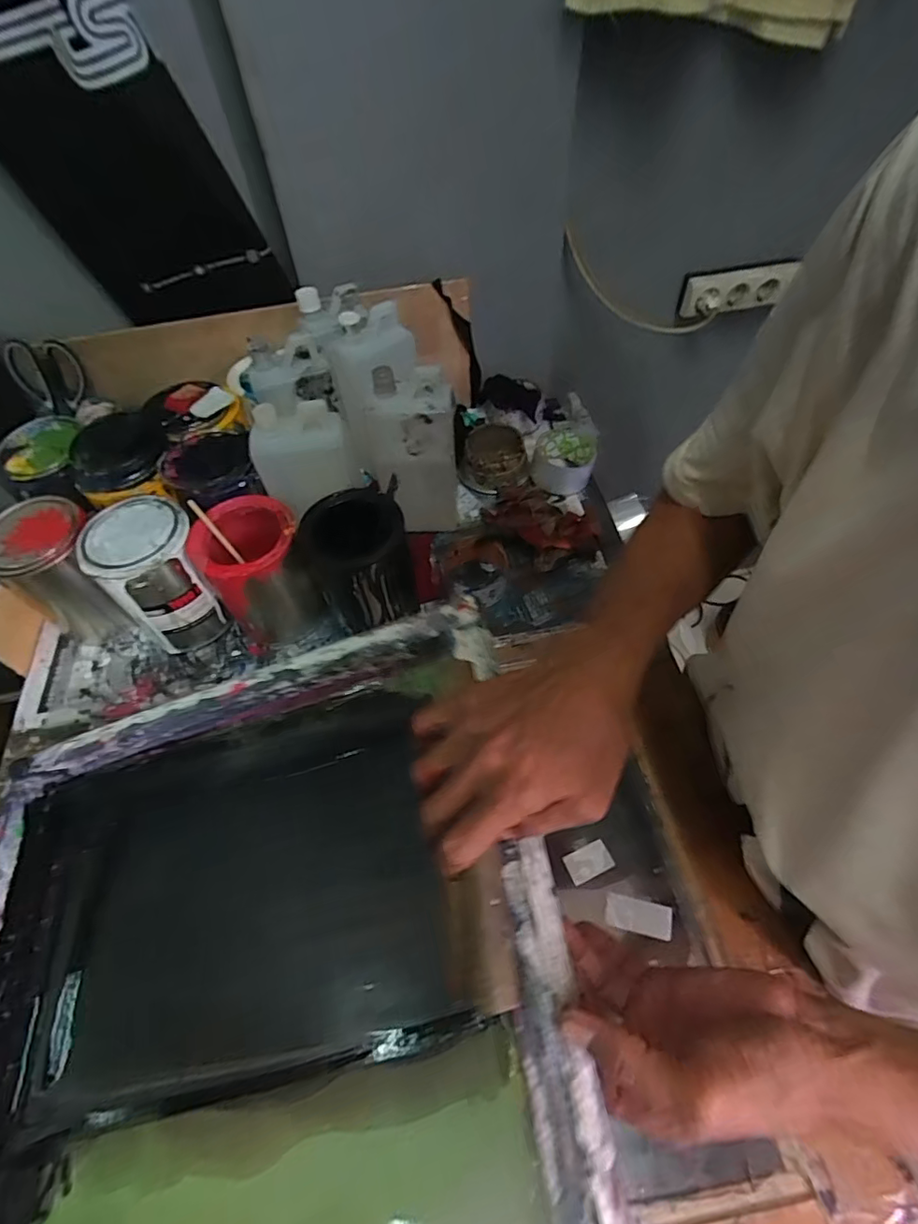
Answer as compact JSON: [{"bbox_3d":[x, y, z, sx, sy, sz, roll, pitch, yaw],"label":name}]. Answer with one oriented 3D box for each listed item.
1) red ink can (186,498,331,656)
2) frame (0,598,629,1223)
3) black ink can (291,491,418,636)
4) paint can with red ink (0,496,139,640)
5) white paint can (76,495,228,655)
[{"bbox_3d":[-0.227,-0.041,0.617,0.109,0.146,0.106,-1,56,2],"label":"red ink can"},{"bbox_3d":[-0.171,0.234,0.378,0.476,0.054,0.386,-19,55,11],"label":"frame"},{"bbox_3d":[-0.110,-0.049,0.619,0.111,0.139,0.113,-23,58,-12],"label":"black ink can"},{"bbox_3d":[-0.452,-0.042,0.624,0.096,0.155,0.103,-1,56,2],"label":"paint can with red ink"},{"bbox_3d":[-0.339,-0.040,0.617,0.104,0.152,0.110,-1,56,2],"label":"white paint can"}]

